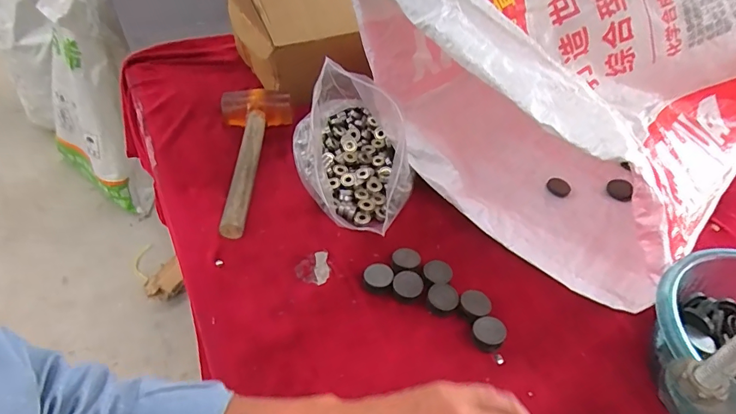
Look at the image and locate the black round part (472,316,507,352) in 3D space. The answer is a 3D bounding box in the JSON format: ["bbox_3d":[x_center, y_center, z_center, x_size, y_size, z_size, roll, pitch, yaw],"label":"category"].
[{"bbox_3d":[0.125,0.132,0.452,0.031,0.018,0.031,2,44,-2],"label":"black round part"}]

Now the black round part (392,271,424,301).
[{"bbox_3d":[0.045,0.088,0.488,0.033,0.011,0.036,2,44,-2],"label":"black round part"}]

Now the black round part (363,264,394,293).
[{"bbox_3d":[0.011,0.081,0.494,0.033,0.015,0.032,2,44,-2],"label":"black round part"}]

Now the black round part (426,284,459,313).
[{"bbox_3d":[0.083,0.101,0.481,0.033,0.009,0.033,2,44,-2],"label":"black round part"}]

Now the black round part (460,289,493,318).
[{"bbox_3d":[0.117,0.109,0.475,0.032,0.018,0.030,2,44,-2],"label":"black round part"}]

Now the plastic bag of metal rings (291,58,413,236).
[{"bbox_3d":[-0.021,-0.093,0.584,0.157,0.145,0.232,-2,44,-6],"label":"plastic bag of metal rings"}]

